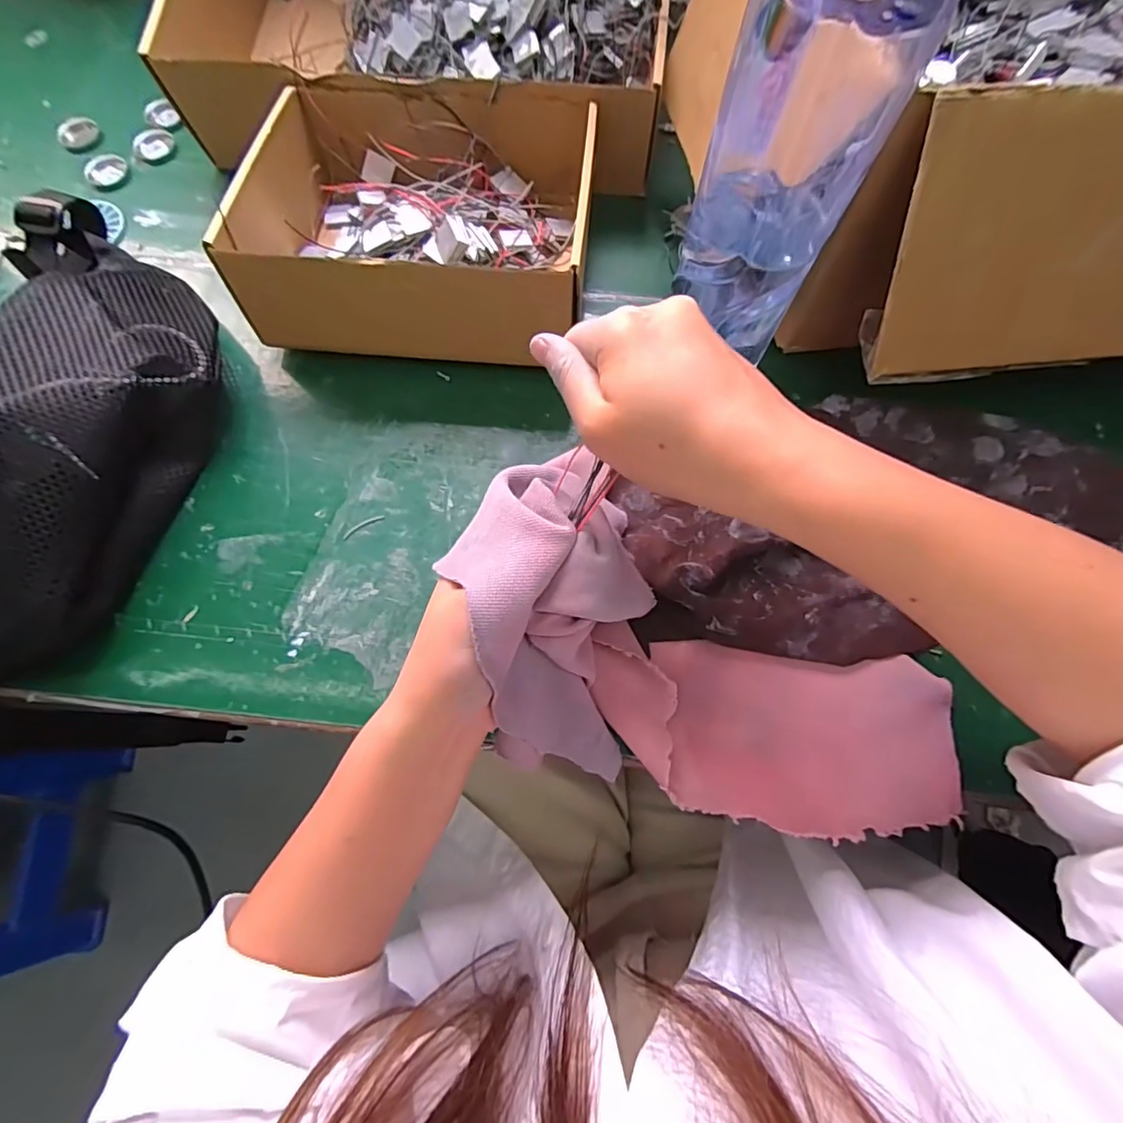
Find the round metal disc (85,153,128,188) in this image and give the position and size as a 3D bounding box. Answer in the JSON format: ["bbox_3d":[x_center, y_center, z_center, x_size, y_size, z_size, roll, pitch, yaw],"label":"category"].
[{"bbox_3d":[-0.366,-0.315,0.429,0.030,0.004,0.031,0,72,1],"label":"round metal disc"}]

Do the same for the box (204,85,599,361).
[{"bbox_3d":[-0.085,-0.222,0.350,0.203,0.075,0.175,3,72,3],"label":"box"}]

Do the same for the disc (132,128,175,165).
[{"bbox_3d":[-0.333,-0.339,0.436,0.032,0.005,0.032,0,72,1],"label":"disc"}]

